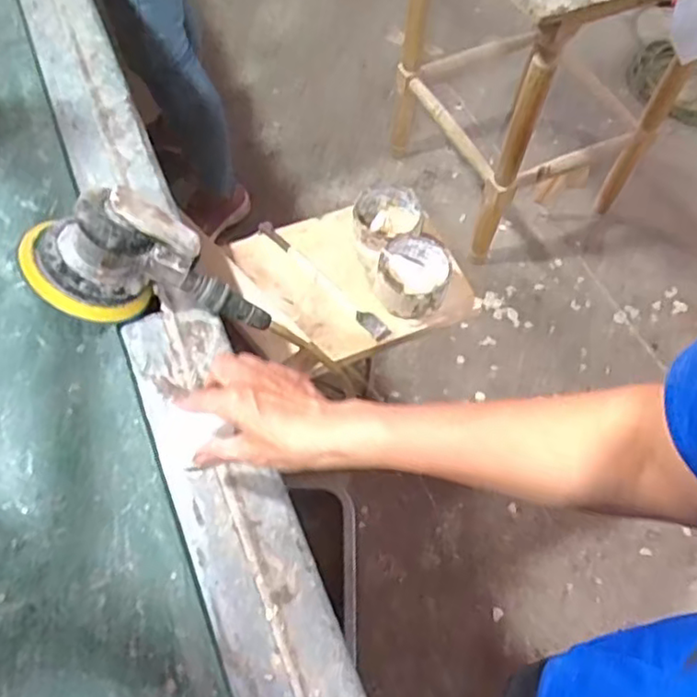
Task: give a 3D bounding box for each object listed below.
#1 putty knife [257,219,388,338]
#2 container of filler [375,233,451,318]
[{"bbox_3d":[-0.033,-0.082,0.774,0.021,0.009,0.214,-39,70,-22],"label":"putty knife"},{"bbox_3d":[0.074,-0.083,0.760,0.082,0.043,0.099,18,61,7],"label":"container of filler"}]

